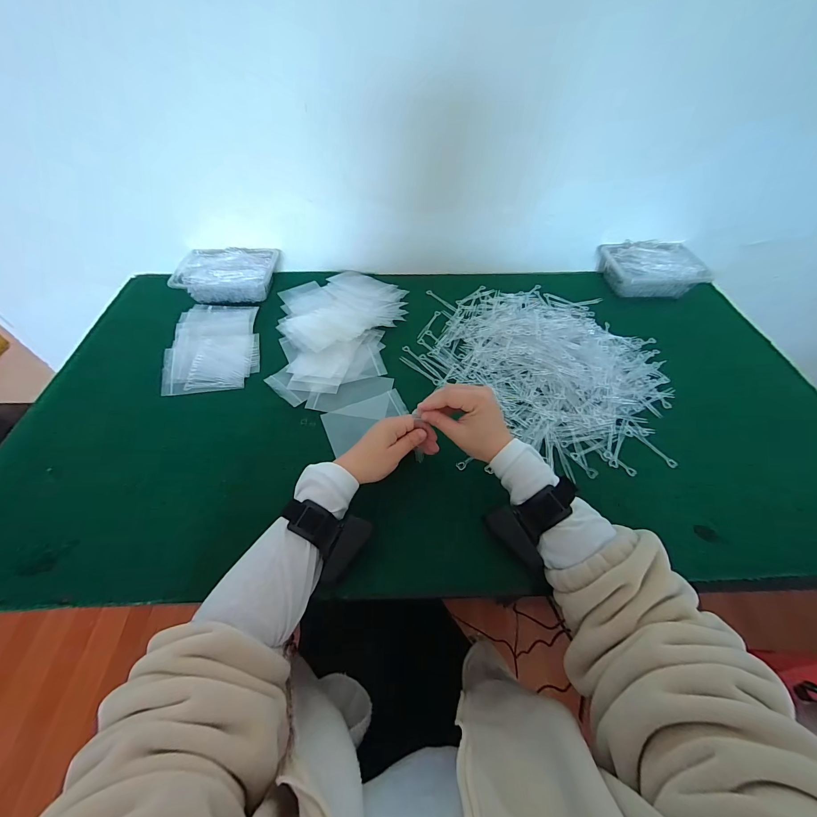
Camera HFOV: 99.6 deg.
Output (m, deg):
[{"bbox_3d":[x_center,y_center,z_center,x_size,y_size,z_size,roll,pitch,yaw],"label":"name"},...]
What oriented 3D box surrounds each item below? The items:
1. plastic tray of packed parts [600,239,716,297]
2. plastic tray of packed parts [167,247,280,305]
[{"bbox_3d":[0.488,-0.279,0.692,0.176,0.063,0.120,3,53,1],"label":"plastic tray of packed parts"},{"bbox_3d":[-0.347,-0.261,0.675,0.177,0.053,0.114,-2,53,-3],"label":"plastic tray of packed parts"}]

